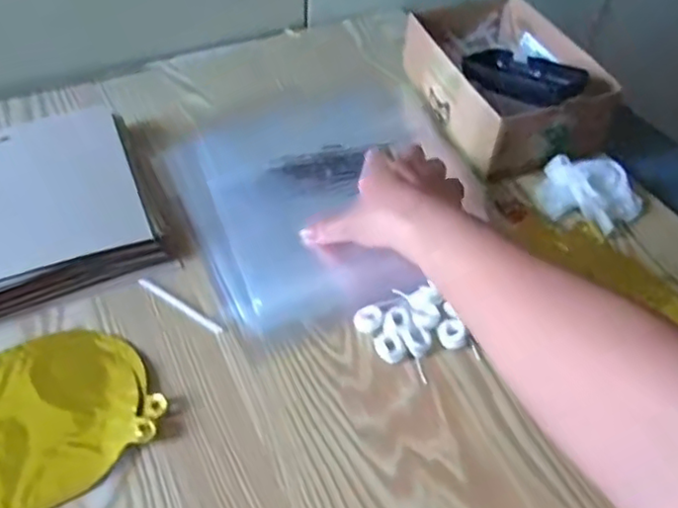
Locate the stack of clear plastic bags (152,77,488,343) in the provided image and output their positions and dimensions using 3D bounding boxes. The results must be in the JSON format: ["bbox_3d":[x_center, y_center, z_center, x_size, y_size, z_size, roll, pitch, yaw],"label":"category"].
[{"bbox_3d":[-0.007,-0.062,0.553,0.249,0.018,0.255,-19,53,-18],"label":"stack of clear plastic bags"}]

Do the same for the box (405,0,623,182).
[{"bbox_3d":[0.155,-0.171,0.607,0.145,0.068,0.202,-17,52,-16],"label":"box"}]

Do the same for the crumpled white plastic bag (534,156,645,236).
[{"bbox_3d":[0.218,-0.055,0.546,0.083,0.021,0.071,22,52,15],"label":"crumpled white plastic bag"}]

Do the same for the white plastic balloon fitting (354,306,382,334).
[{"bbox_3d":[0.021,0.048,0.458,0.019,0.009,0.020,1,49,-2],"label":"white plastic balloon fitting"}]

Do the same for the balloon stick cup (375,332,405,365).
[{"bbox_3d":[0.035,0.065,0.442,0.020,0.009,0.021,1,49,-2],"label":"balloon stick cup"}]

